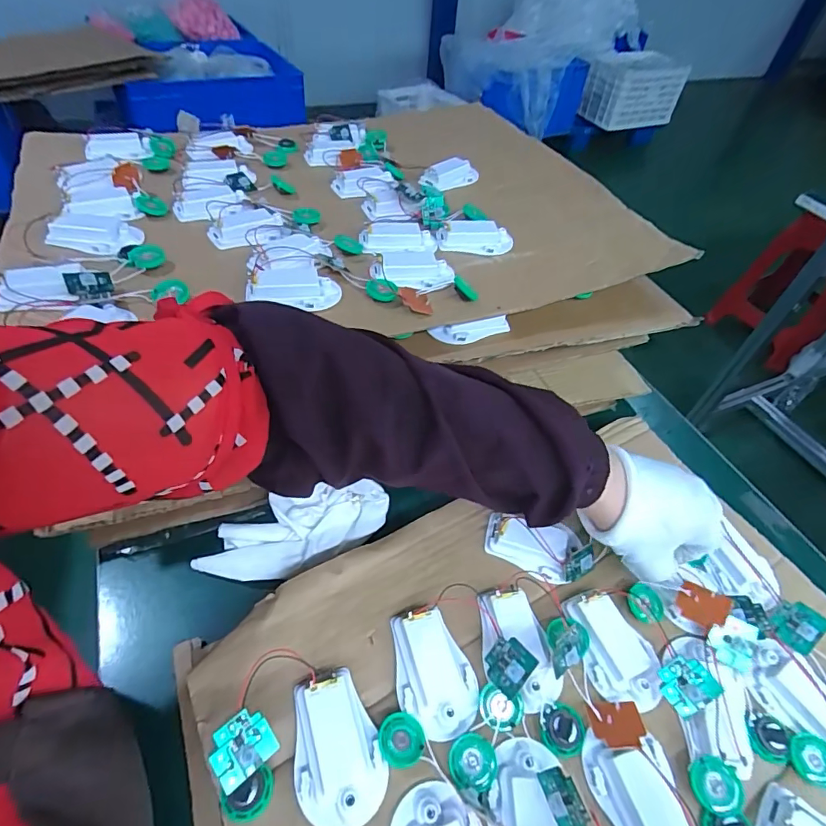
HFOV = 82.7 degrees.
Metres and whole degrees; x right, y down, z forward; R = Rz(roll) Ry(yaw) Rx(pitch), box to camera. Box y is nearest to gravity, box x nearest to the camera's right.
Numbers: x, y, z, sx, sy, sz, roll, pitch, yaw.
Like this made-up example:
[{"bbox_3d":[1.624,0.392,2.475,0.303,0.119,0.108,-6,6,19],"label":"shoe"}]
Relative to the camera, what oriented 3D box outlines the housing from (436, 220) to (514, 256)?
[{"bbox_3d":[0.067,-0.187,0.498,0.080,0.020,0.035,-2,51,-7],"label":"housing"}]

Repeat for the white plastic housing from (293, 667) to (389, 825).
[{"bbox_3d":[-0.047,0.201,0.283,0.050,0.018,0.078,-14,53,-16],"label":"white plastic housing"}]

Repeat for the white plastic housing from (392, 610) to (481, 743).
[{"bbox_3d":[0.015,0.172,0.314,0.051,0.015,0.075,-5,51,-9],"label":"white plastic housing"}]

